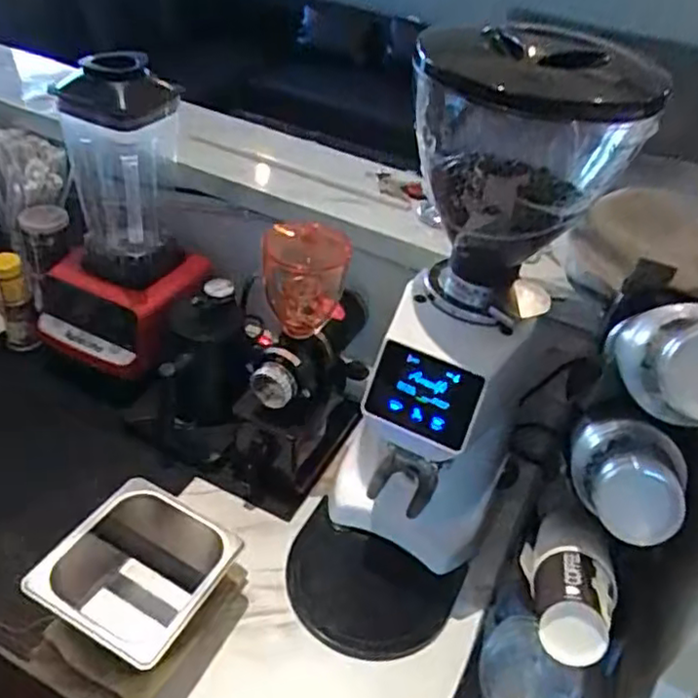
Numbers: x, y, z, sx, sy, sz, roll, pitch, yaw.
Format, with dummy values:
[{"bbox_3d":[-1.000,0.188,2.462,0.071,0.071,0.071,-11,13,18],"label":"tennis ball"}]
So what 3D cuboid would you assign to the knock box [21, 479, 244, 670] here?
[{"bbox_3d":[-0.233,0.265,0.732,0.168,0.121,0.168,21,40,16],"label":"knock box"}]

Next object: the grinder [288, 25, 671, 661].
[{"bbox_3d":[0.085,0.037,0.682,0.210,0.631,0.255,18,39,13],"label":"grinder"}]

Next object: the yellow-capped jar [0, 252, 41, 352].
[{"bbox_3d":[-0.509,-0.066,1.004,0.048,0.172,0.045,5,38,-4],"label":"yellow-capped jar"}]

